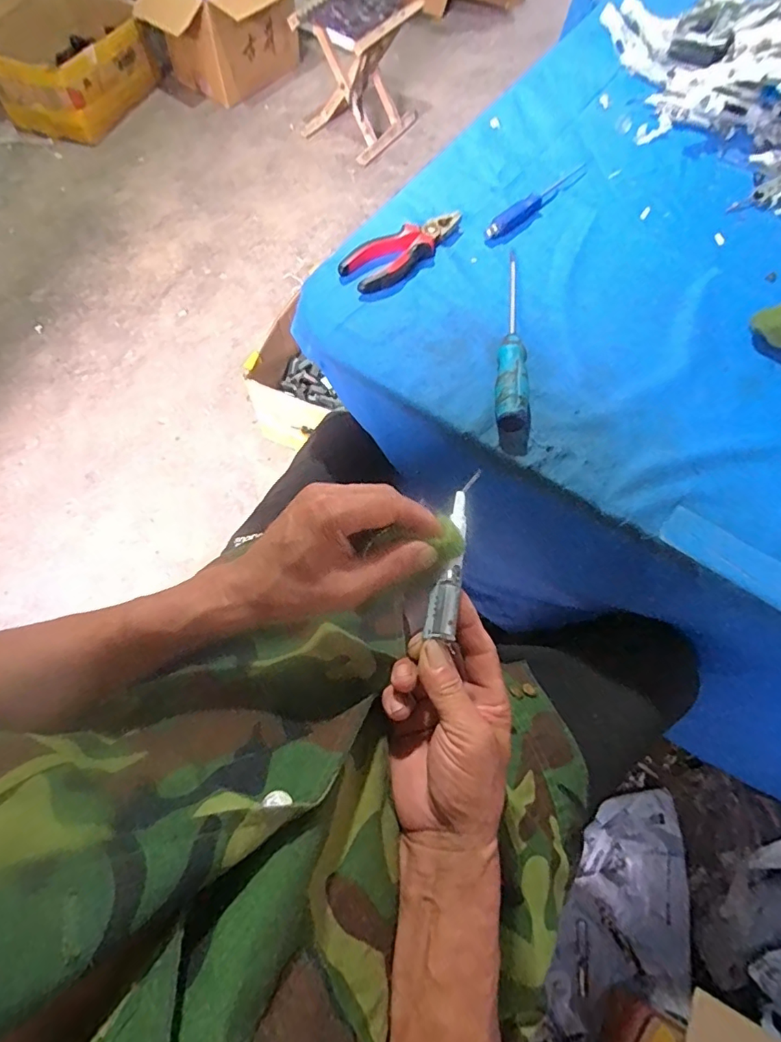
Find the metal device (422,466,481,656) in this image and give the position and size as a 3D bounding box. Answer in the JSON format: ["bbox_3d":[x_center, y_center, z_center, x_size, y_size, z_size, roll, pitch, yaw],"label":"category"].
[{"bbox_3d":[0.043,0.022,0.346,0.020,0.013,0.122,12,70,5],"label":"metal device"}]

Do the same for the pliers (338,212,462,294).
[{"bbox_3d":[0.016,-0.298,0.557,0.150,0.019,0.053,-40,73,-18],"label":"pliers"}]

